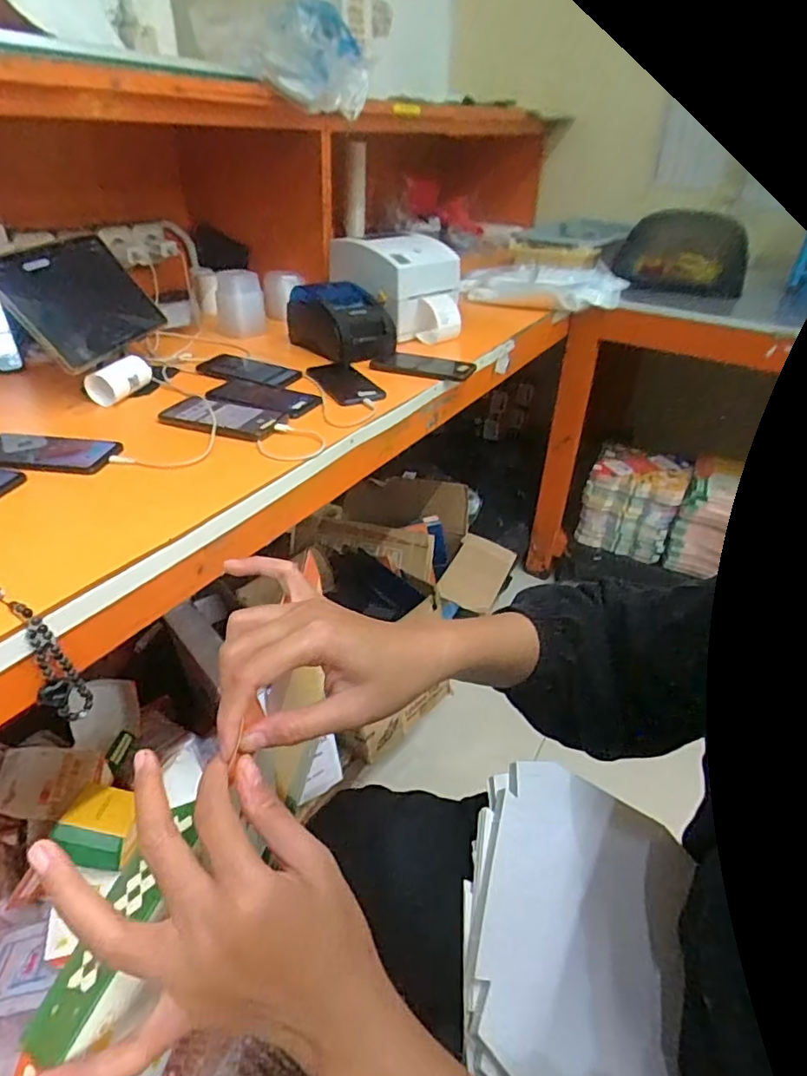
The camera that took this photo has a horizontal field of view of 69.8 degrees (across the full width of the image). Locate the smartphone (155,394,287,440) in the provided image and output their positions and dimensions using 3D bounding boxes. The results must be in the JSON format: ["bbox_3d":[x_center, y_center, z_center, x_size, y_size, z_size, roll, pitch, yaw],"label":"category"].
[{"bbox_3d":[-0.250,-0.172,0.803,0.179,0.013,0.081,14,37,17],"label":"smartphone"}]

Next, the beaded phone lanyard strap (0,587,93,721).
[{"bbox_3d":[-0.309,0.098,0.492,0.045,0.135,0.033,-4,24,42],"label":"beaded phone lanyard strap"}]

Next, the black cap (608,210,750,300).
[{"bbox_3d":[0.701,-0.714,1.478,0.268,0.194,0.159,-1,35,-4],"label":"black cap"}]

